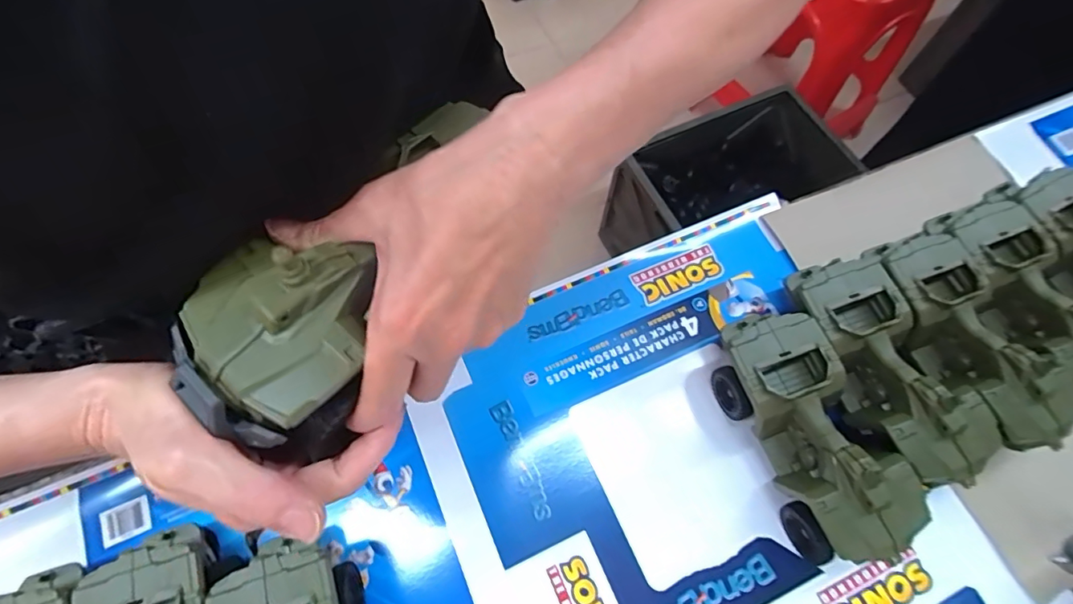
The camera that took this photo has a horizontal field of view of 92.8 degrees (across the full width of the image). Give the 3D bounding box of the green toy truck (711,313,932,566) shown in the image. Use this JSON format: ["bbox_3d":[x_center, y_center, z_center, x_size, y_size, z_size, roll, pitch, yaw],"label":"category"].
[{"bbox_3d":[0.207,0.097,0.398,0.075,0.083,0.185,-19,68,-9],"label":"green toy truck"}]

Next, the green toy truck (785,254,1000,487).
[{"bbox_3d":[0.275,0.052,0.419,0.082,0.082,0.189,-18,68,-9],"label":"green toy truck"}]

